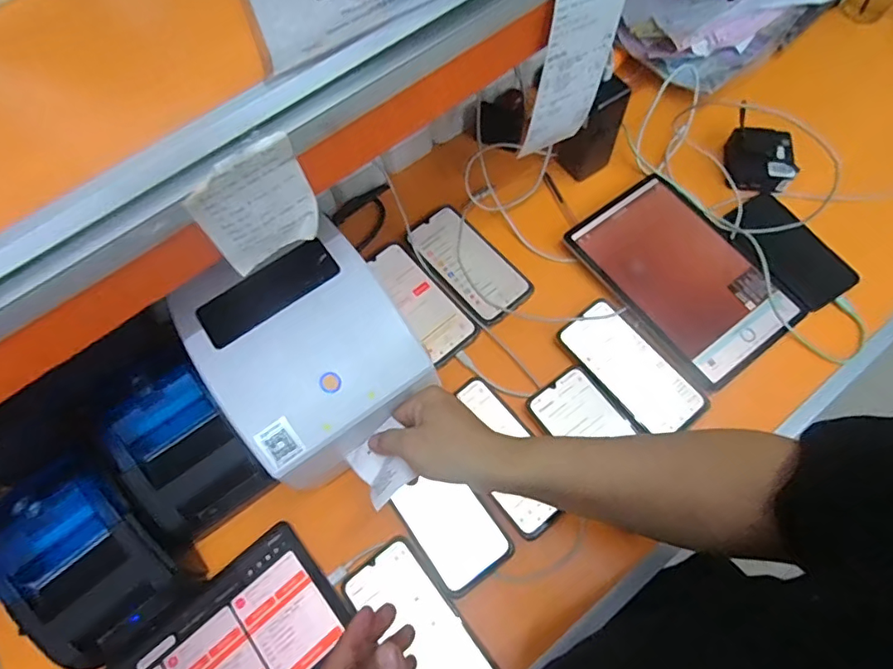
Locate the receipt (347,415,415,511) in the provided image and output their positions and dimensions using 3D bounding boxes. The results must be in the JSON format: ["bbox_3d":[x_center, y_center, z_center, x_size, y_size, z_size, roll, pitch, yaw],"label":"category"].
[{"bbox_3d":[-0.055,0.116,0.468,0.055,0.038,0.062,-36,72,-10],"label":"receipt"}]

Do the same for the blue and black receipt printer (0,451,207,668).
[{"bbox_3d":[-0.349,0.220,0.499,0.130,0.098,0.165,-35,72,-10],"label":"blue and black receipt printer"}]

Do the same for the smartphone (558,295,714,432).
[{"bbox_3d":[0.212,0.038,0.592,0.081,0.012,0.169,-38,72,-11],"label":"smartphone"}]

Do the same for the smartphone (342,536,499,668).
[{"bbox_3d":[-0.025,0.290,0.502,0.079,0.009,0.171,-37,72,-11],"label":"smartphone"}]

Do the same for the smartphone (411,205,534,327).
[{"bbox_3d":[0.028,-0.093,0.657,0.084,0.005,0.169,-41,73,-12],"label":"smartphone"}]

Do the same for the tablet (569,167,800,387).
[{"bbox_3d":[0.288,-0.078,0.625,0.168,0.015,0.250,-35,72,-10],"label":"tablet"}]

